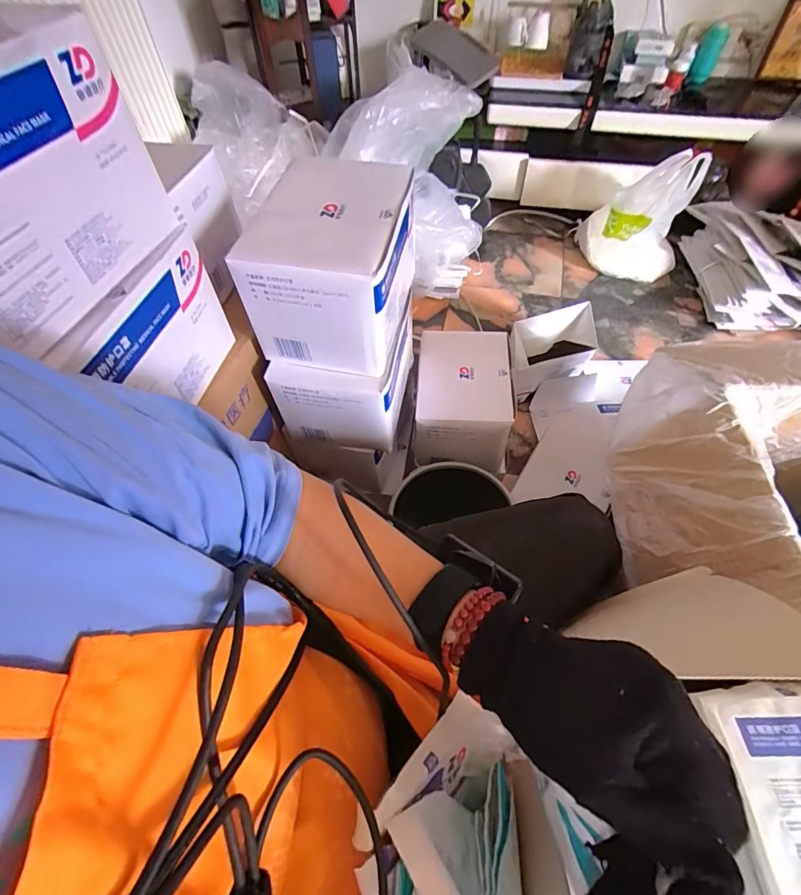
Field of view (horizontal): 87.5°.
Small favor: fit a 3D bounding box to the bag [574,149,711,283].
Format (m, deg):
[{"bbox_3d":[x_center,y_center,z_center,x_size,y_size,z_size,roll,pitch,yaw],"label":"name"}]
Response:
[{"bbox_3d":[0.834,-0.821,1.451,0.362,0.334,0.188,22,60,15],"label":"bag"}]

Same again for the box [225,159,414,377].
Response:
[{"bbox_3d":[-0.095,-0.273,0.626,0.200,0.177,0.254,10,58,7],"label":"box"}]

